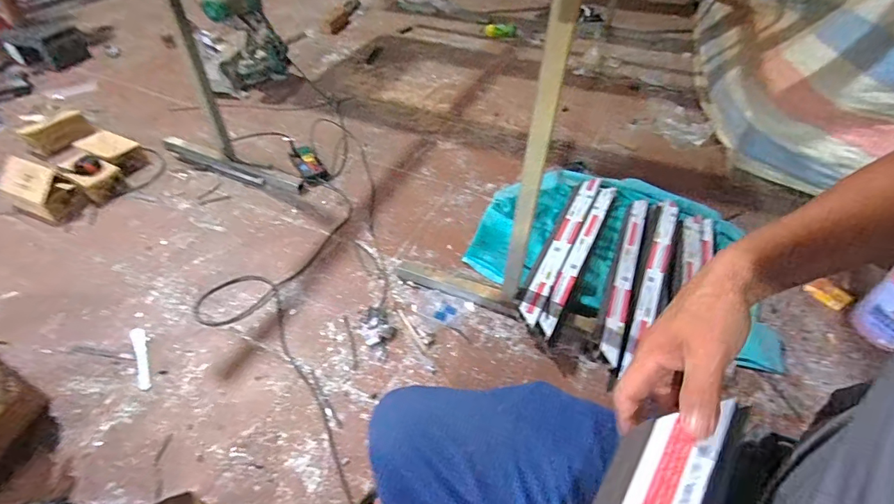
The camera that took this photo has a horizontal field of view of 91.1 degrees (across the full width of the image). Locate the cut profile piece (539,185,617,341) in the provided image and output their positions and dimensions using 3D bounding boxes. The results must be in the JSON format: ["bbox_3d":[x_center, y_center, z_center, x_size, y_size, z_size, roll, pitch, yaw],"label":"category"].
[{"bbox_3d":[0.394,-0.008,1.282,0.054,0.059,0.672,22,49,19],"label":"cut profile piece"}]

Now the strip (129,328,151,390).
[{"bbox_3d":[-0.758,0.259,1.088,0.034,0.008,0.195,-24,51,-23],"label":"strip"}]

